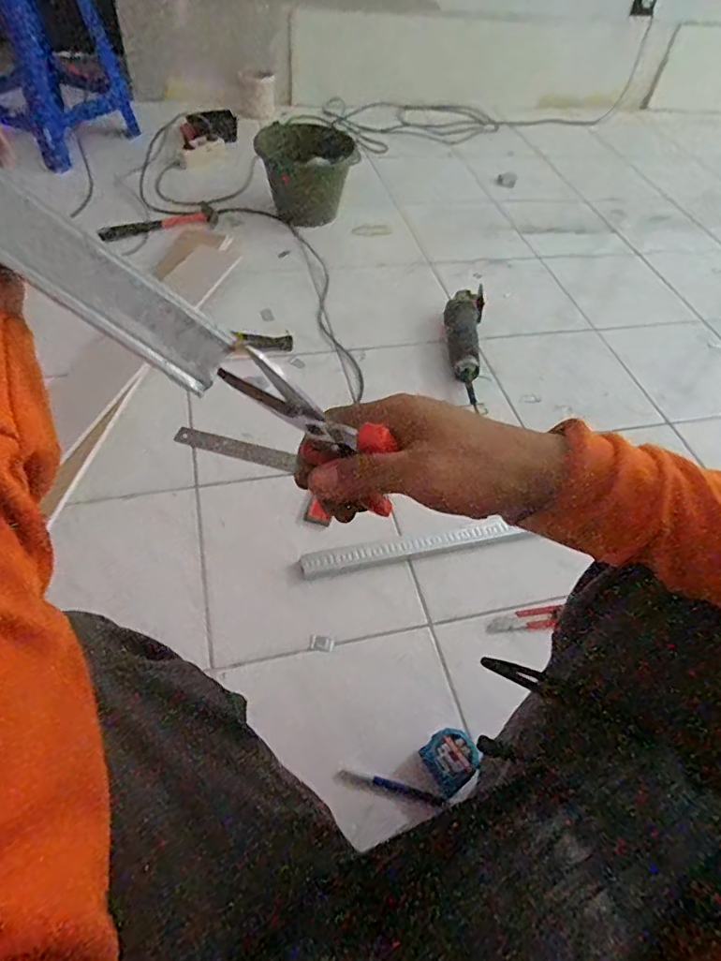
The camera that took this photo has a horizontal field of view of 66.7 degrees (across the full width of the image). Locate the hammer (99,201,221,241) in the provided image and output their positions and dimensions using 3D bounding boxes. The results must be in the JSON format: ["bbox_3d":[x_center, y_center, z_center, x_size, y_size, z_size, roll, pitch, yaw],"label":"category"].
[{"bbox_3d":[-0.480,-0.630,1.356,0.285,0.062,0.062,-27,60,-24],"label":"hammer"}]

